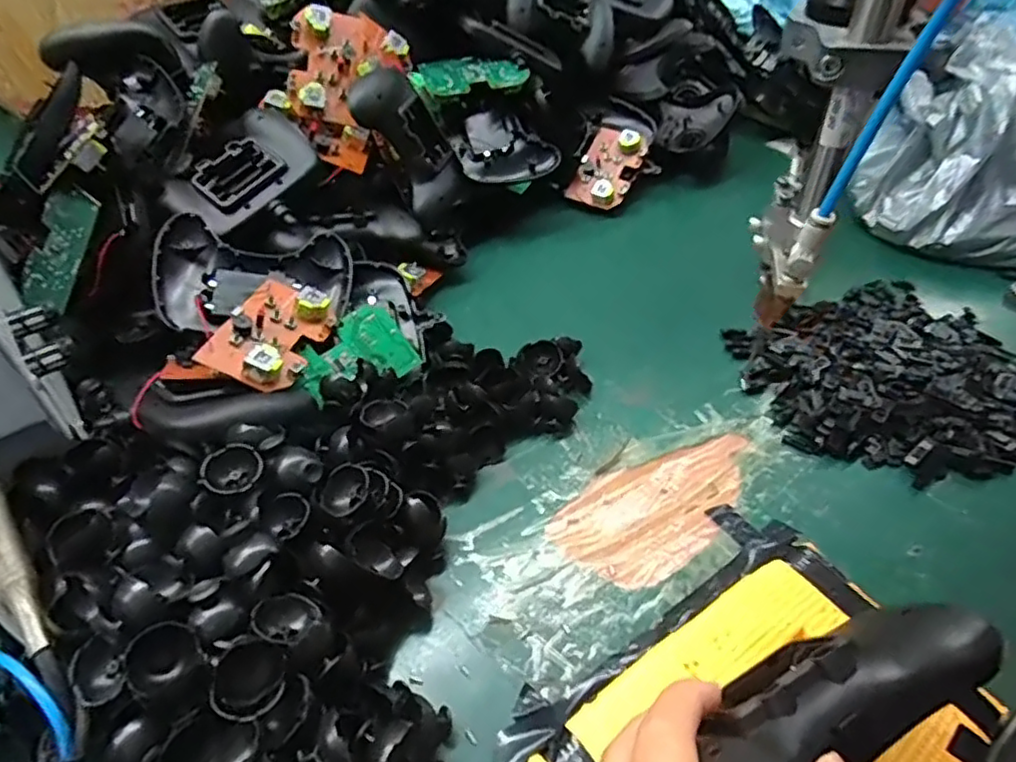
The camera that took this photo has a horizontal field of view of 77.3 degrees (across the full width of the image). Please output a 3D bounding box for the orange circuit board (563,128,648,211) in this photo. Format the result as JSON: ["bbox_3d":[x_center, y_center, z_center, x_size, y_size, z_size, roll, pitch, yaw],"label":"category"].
[{"bbox_3d":[0.099,-0.214,0.632,0.056,0.019,0.083,27,79,20],"label":"orange circuit board"}]

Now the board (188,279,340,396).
[{"bbox_3d":[-0.148,-0.031,0.403,0.055,0.022,0.090,19,41,4],"label":"board"}]

